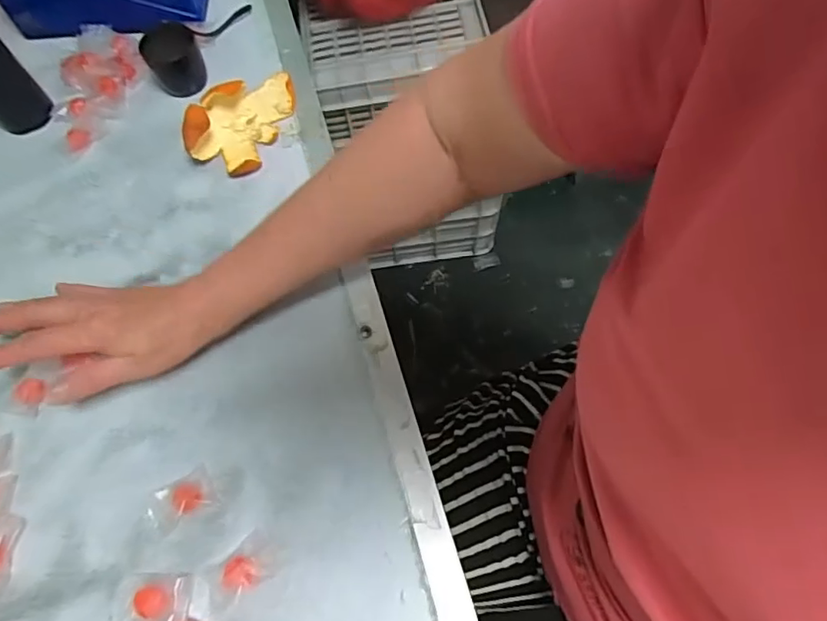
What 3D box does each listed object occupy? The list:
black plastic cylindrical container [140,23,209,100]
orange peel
[{"bbox_3d":[-0.242,-0.254,0.551,0.053,0.049,0.056,-27,68,-10],"label":"black plastic cylindrical container"},{"bbox_3d":[-0.159,-0.188,0.517,0.061,0.046,0.120,19,68,10],"label":"orange peel"}]

